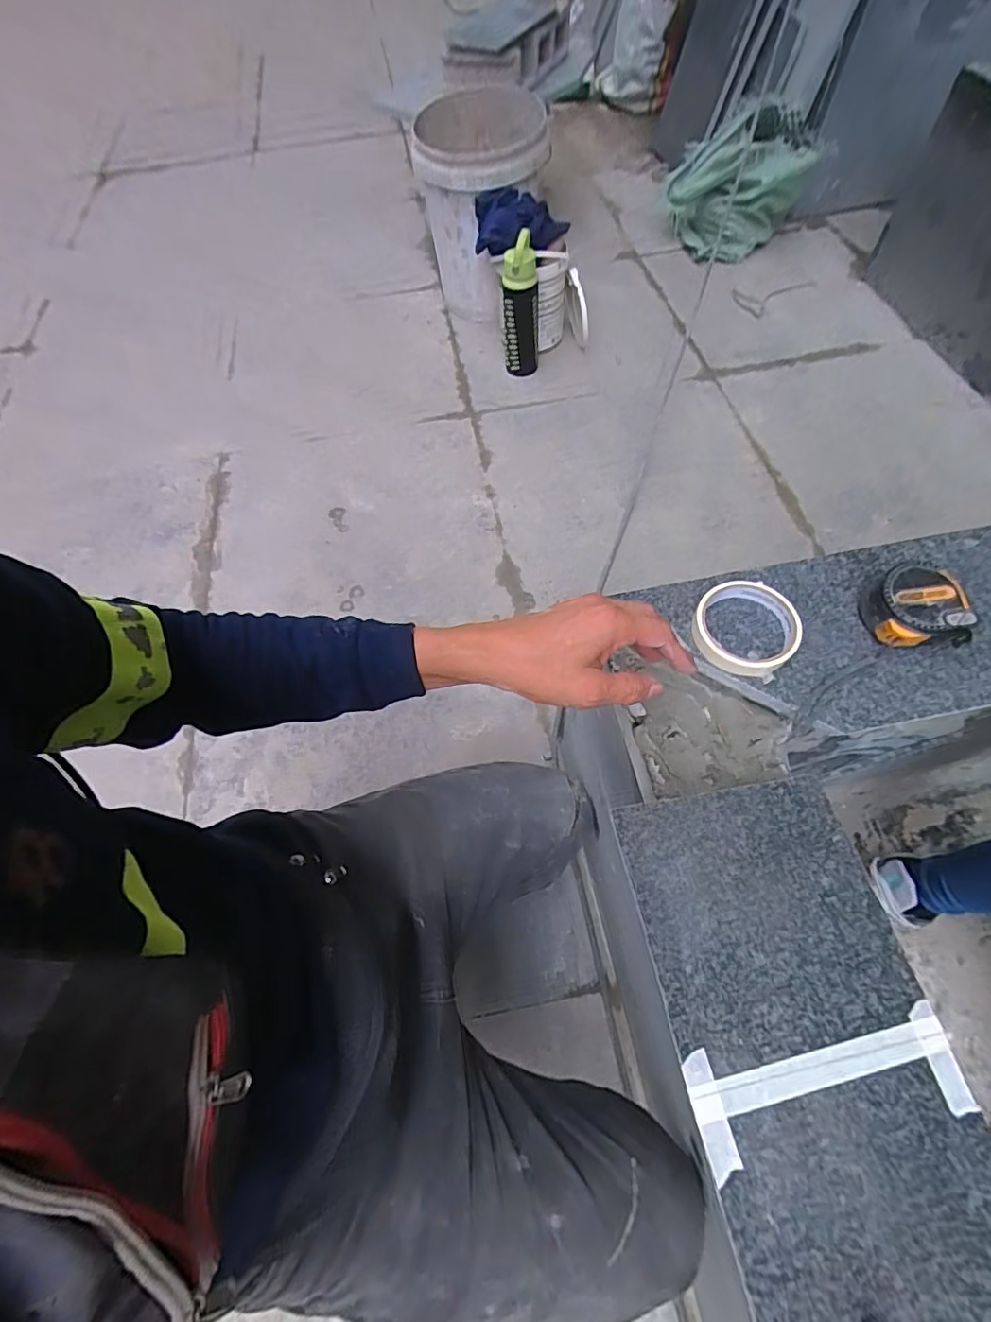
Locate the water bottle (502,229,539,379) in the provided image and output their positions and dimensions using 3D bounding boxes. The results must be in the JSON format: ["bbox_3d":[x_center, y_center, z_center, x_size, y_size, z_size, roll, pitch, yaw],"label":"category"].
[{"bbox_3d":[0.062,-0.815,1.255,0.086,0.277,0.065,-11,61,-3],"label":"water bottle"}]

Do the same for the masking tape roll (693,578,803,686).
[{"bbox_3d":[0.228,-0.035,0.483,0.087,0.022,0.096,29,67,17],"label":"masking tape roll"}]

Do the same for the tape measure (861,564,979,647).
[{"bbox_3d":[0.368,-0.043,0.471,0.072,0.048,0.078,-19,63,-11],"label":"tape measure"}]

